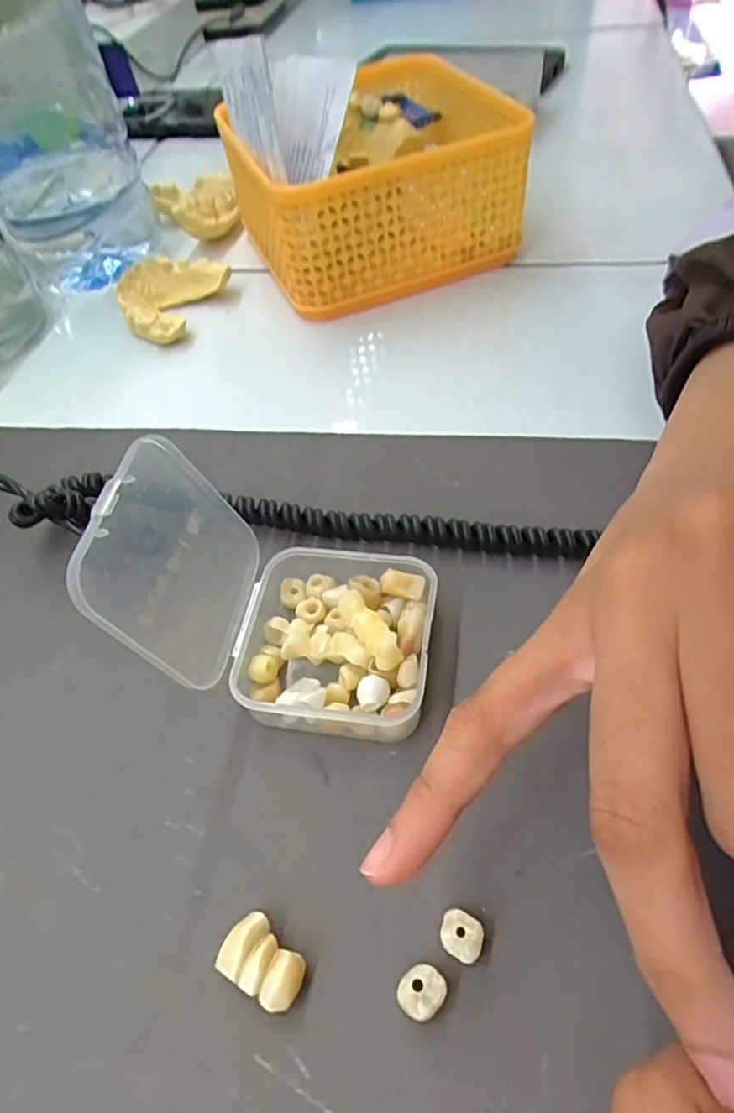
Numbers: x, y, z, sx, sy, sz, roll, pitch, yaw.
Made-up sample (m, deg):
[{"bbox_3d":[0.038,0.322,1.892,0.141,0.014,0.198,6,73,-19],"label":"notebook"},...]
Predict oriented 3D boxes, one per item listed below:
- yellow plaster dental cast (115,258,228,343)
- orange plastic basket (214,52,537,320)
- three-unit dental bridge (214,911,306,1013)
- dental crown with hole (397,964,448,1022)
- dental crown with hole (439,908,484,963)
[{"bbox_3d":[-0.105,-0.136,0.324,0.047,0.018,0.056,19,57,19],"label":"yellow plaster dental cast"},{"bbox_3d":[-0.002,-0.201,0.334,0.137,0.067,0.134,-16,53,-6],"label":"orange plastic basket"},{"bbox_3d":[-0.024,0.095,0.146,0.020,0.007,0.014,23,58,21],"label":"three-unit dental bridge"},{"bbox_3d":[0.012,0.098,0.140,0.010,0.006,0.009,-40,59,-22],"label":"dental crown with hole"},{"bbox_3d":[0.022,0.089,0.146,0.010,0.007,0.009,28,60,24],"label":"dental crown with hole"}]

